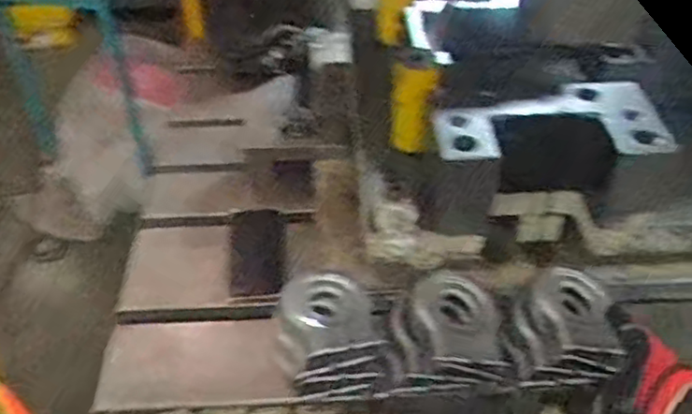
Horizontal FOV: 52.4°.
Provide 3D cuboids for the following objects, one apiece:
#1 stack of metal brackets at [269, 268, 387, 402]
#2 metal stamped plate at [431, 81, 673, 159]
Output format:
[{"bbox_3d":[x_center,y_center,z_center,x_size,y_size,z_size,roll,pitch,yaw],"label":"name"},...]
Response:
[{"bbox_3d":[-0.019,0.144,0.776,0.116,0.085,0.130,-7,41,-8],"label":"stack of metal brackets"},{"bbox_3d":[0.208,-0.091,0.730,0.228,0.034,0.105,-4,40,-4],"label":"metal stamped plate"}]

